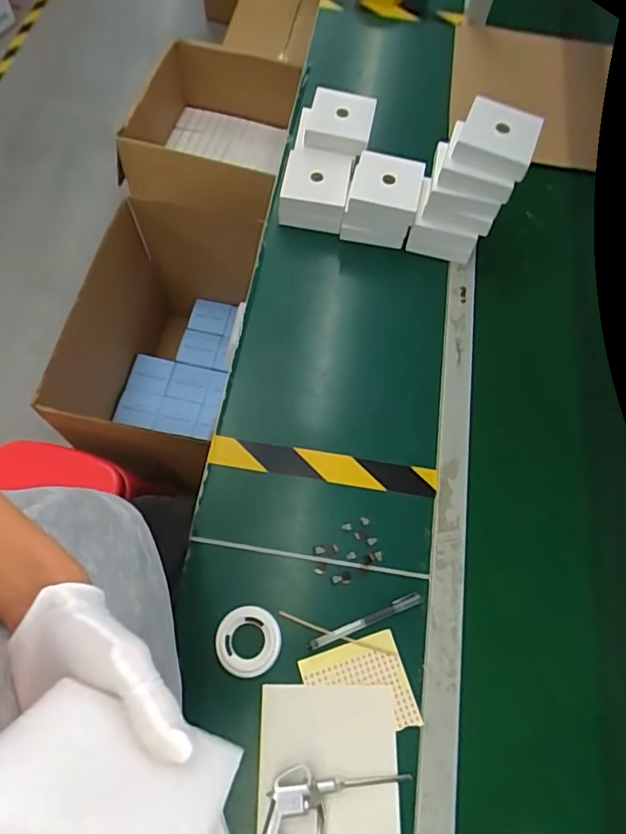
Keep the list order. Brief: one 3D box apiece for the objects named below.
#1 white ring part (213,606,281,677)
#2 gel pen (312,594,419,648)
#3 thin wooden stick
[{"bbox_3d":[-0.074,0.255,0.595,0.071,0.007,0.072,-11,68,-8],"label":"white ring part"},{"bbox_3d":[0.062,0.239,0.613,0.142,0.007,0.015,-19,69,-10],"label":"gel pen"},{"bbox_3d":[0.027,0.254,0.610,0.142,0.007,0.006,18,67,5],"label":"thin wooden stick"}]

